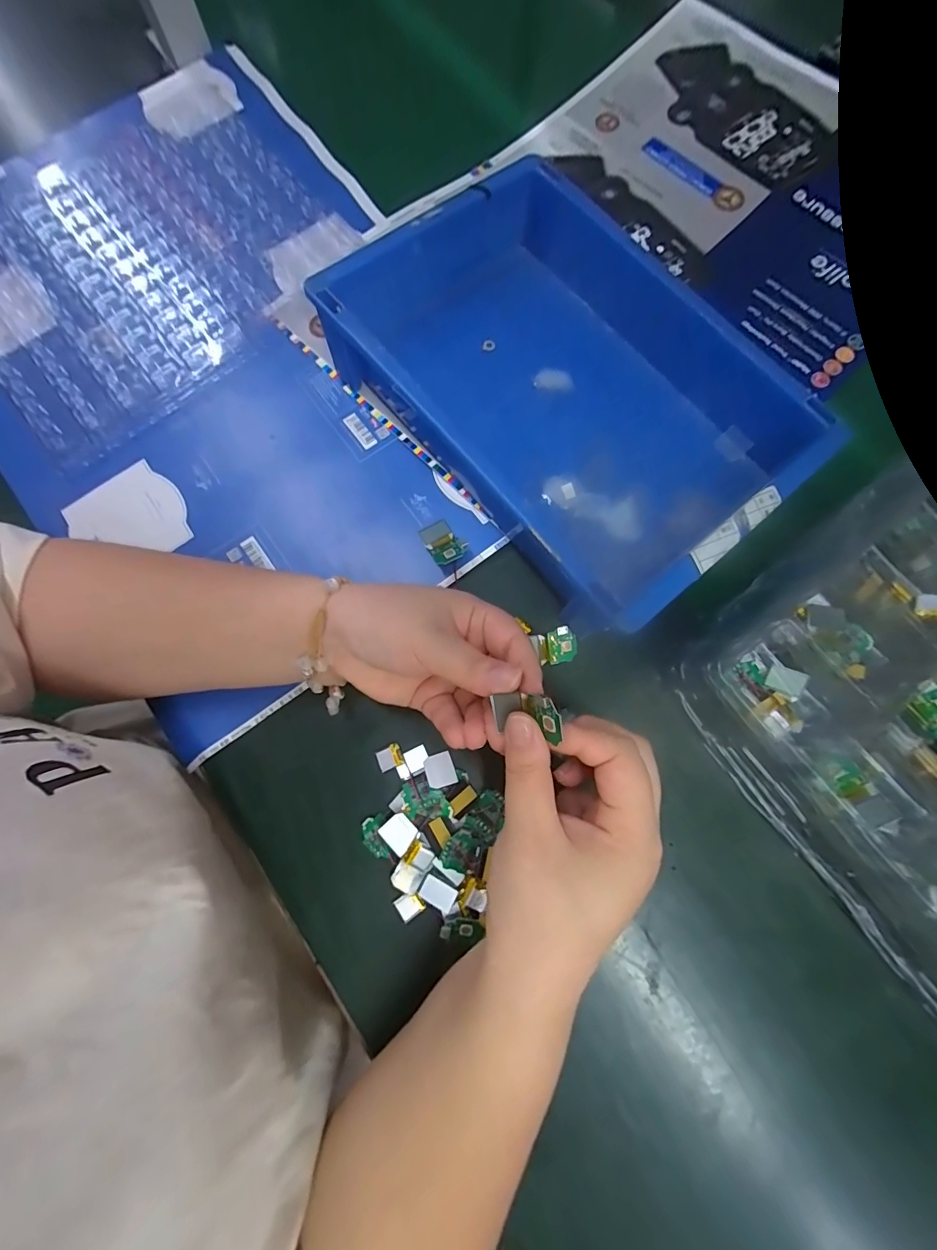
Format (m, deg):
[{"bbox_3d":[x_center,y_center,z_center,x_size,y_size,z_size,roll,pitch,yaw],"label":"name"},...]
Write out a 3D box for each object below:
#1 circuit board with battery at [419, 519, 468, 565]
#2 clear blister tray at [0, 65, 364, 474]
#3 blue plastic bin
[{"bbox_3d":[-0.018,-0.057,0.321,0.023,0.005,0.038,-33,55,-2],"label":"circuit board with battery"},{"bbox_3d":[-0.269,-0.308,0.372,0.301,0.013,0.267,-43,81,-10],"label":"clear blister tray"},{"bbox_3d":[0.070,-0.164,0.325,0.211,0.068,0.303,-38,80,-9],"label":"blue plastic bin"}]

